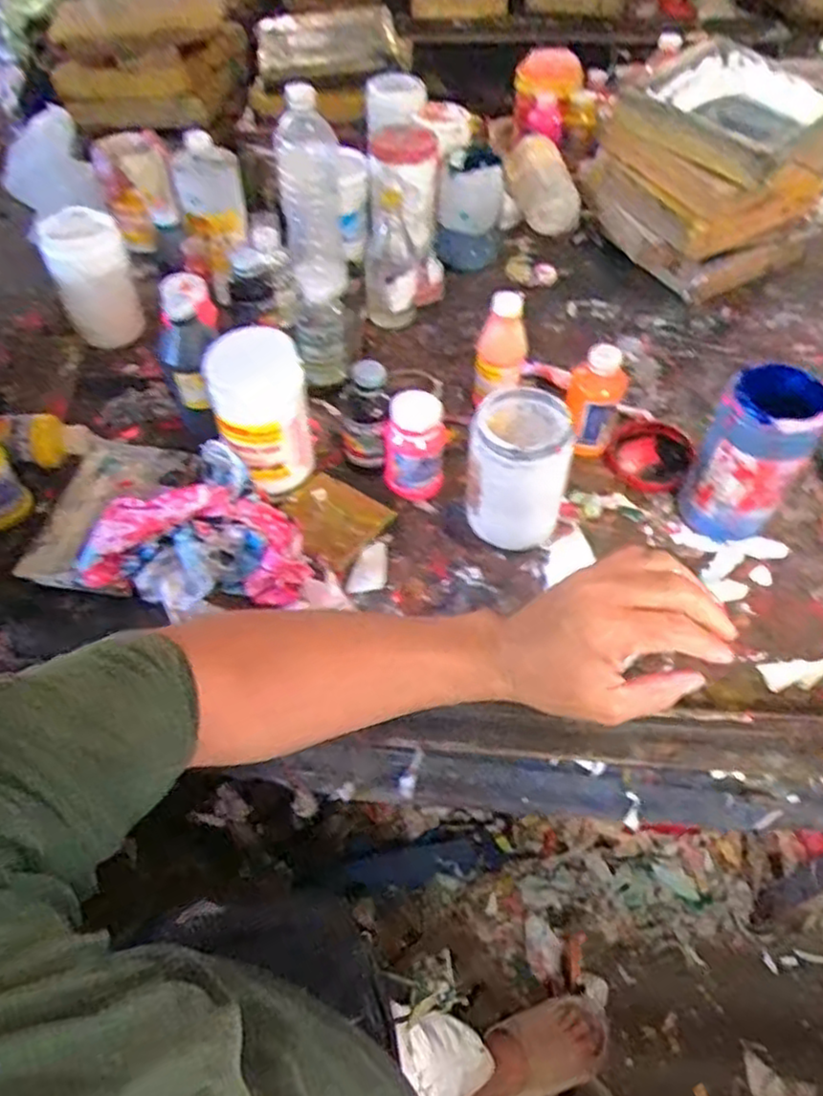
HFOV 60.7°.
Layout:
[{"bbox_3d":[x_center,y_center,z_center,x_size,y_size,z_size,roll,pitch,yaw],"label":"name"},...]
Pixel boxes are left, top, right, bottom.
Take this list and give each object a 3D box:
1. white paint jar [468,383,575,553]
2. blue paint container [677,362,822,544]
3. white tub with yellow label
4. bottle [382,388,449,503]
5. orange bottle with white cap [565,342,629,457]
[{"bbox_3d":[0.105,-0.077,0.704,0.093,0.145,0.093,0,54,0],"label":"white paint jar"},{"bbox_3d":[0.336,-0.088,0.705,0.095,0.164,0.089,29,59,20],"label":"blue paint container"},{"bbox_3d":[-0.154,-0.136,0.729,0.095,0.152,0.097,0,53,0],"label":"white tub with yellow label"},{"bbox_3d":[0.001,-0.107,0.750,0.067,0.112,0.055,0,53,0],"label":"bottle"},{"bbox_3d":[0.202,-0.162,0.783,0.061,0.121,0.056,16,56,12],"label":"orange bottle with white cap"}]

